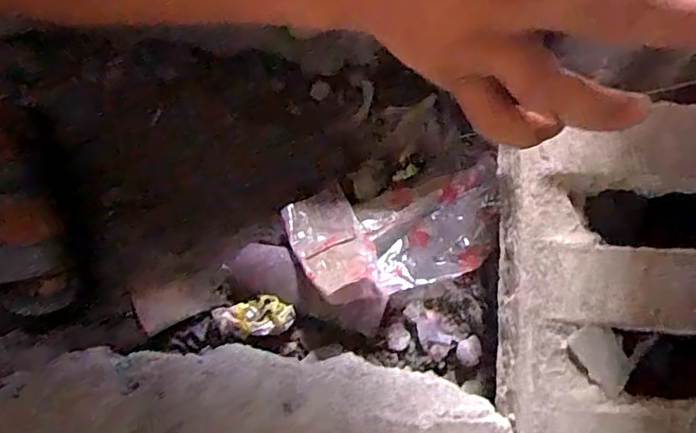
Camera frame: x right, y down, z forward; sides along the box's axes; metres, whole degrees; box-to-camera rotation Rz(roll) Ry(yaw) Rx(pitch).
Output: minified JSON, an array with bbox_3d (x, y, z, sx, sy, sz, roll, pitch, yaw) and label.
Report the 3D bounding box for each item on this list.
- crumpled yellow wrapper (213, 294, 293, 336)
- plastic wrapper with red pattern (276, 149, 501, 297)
[{"bbox_3d":[-0.094,0.102,0.555,0.077,0.027,0.037,-13,76,-4],"label":"crumpled yellow wrapper"},{"bbox_3d":[0.049,0.015,0.580,0.226,0.055,0.129,-7,75,-3],"label":"plastic wrapper with red pattern"}]

